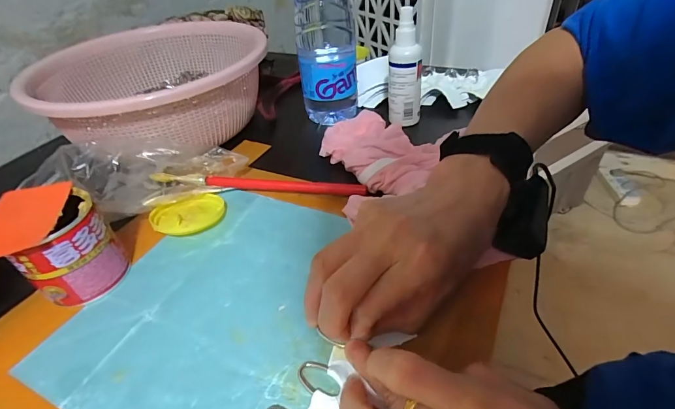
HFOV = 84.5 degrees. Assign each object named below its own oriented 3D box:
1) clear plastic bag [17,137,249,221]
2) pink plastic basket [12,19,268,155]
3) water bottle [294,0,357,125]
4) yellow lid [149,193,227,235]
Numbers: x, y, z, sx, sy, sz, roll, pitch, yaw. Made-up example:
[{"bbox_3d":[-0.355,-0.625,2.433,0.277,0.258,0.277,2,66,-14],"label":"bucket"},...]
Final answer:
[{"bbox_3d":[-0.188,-0.030,0.373,0.185,0.051,0.084,-7,38,-26],"label":"clear plastic bag"},{"bbox_3d":[-0.228,-0.151,0.480,0.253,0.091,0.281,-25,43,-21],"label":"pink plastic basket"},{"bbox_3d":[-0.014,-0.193,0.443,0.070,0.190,0.062,-5,39,2],"label":"water bottle"},{"bbox_3d":[-0.142,0.008,0.355,0.064,0.013,0.053,-19,41,-15],"label":"yellow lid"}]

